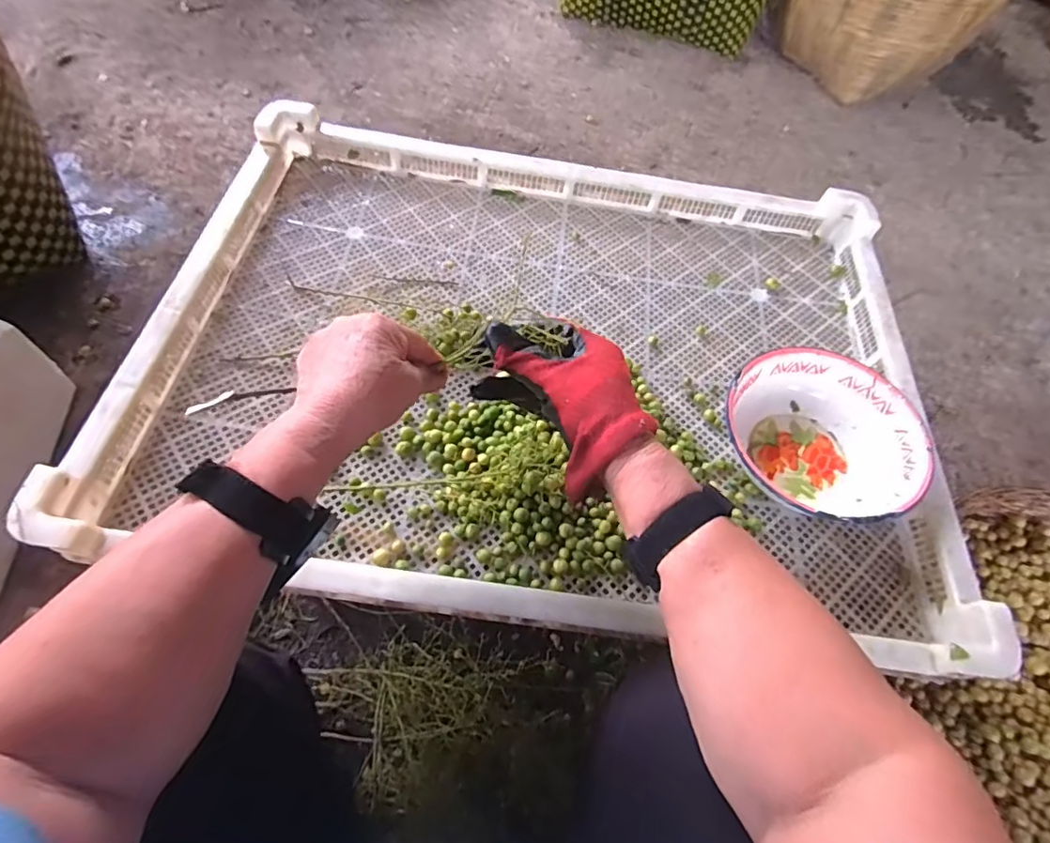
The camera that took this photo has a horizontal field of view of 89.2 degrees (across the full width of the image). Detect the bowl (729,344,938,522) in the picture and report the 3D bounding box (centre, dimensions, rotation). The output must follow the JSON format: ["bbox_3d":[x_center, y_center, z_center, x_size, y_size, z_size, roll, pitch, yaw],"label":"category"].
[{"bbox_3d":[0.293,0.014,0.543,0.178,0.070,0.175,2,60,-3],"label":"bowl"}]

